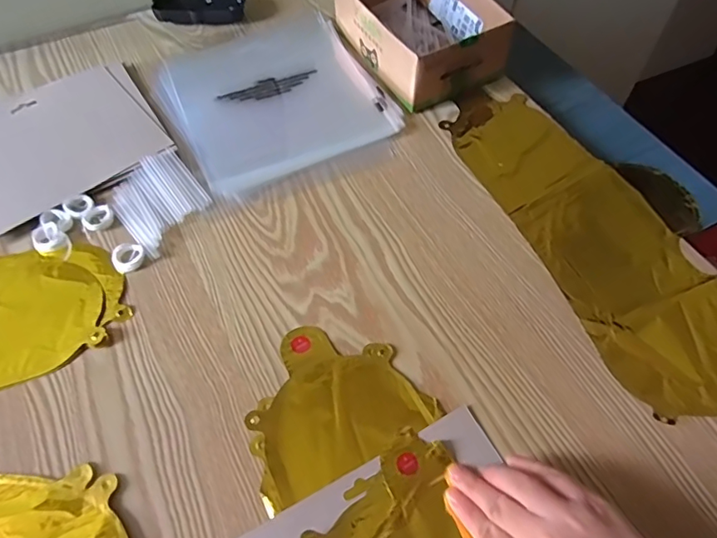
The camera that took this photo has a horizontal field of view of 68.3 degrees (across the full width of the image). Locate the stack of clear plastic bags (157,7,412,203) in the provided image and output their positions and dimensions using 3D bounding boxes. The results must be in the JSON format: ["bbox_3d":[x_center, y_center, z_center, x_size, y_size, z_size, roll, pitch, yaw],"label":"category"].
[{"bbox_3d":[-0.088,-0.187,0.576,0.218,0.012,0.247,-25,61,-15],"label":"stack of clear plastic bags"}]

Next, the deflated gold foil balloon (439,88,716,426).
[{"bbox_3d":[0.233,-0.042,0.479,0.164,0.009,0.385,-19,59,-11],"label":"deflated gold foil balloon"}]

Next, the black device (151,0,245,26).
[{"bbox_3d":[-0.198,-0.327,0.659,0.107,0.022,0.047,-4,57,-2],"label":"black device"}]

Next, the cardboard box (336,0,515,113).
[{"bbox_3d":[0.065,-0.272,0.590,0.129,0.063,0.189,-24,60,-14],"label":"cardboard box"}]

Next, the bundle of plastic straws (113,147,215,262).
[{"bbox_3d":[-0.186,-0.066,0.499,0.077,0.009,0.096,-35,64,-20],"label":"bundle of plastic straws"}]

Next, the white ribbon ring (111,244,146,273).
[{"bbox_3d":[-0.201,-0.011,0.463,0.026,0.007,0.027,0,57,0],"label":"white ribbon ring"}]

